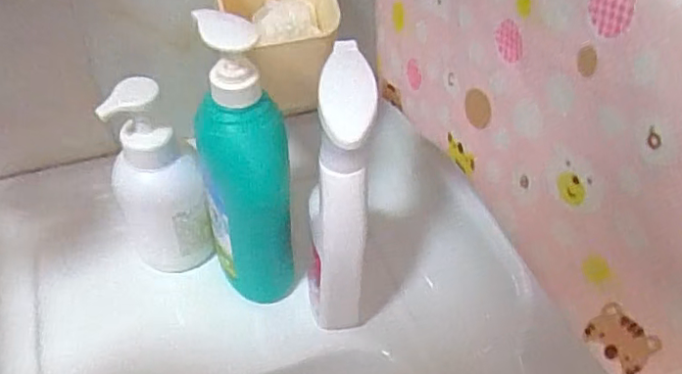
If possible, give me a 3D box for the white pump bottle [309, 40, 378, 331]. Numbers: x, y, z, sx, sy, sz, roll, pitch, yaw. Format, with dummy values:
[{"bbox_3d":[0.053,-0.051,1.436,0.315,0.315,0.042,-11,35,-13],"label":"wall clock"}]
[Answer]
[{"bbox_3d":[-0.002,0.018,0.482,0.046,0.262,0.083,1,47,-1],"label":"white pump bottle"}]

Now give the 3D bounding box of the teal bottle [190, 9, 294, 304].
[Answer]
[{"bbox_3d":[-0.081,-0.002,0.498,0.056,0.281,0.076,-35,57,-29],"label":"teal bottle"}]

